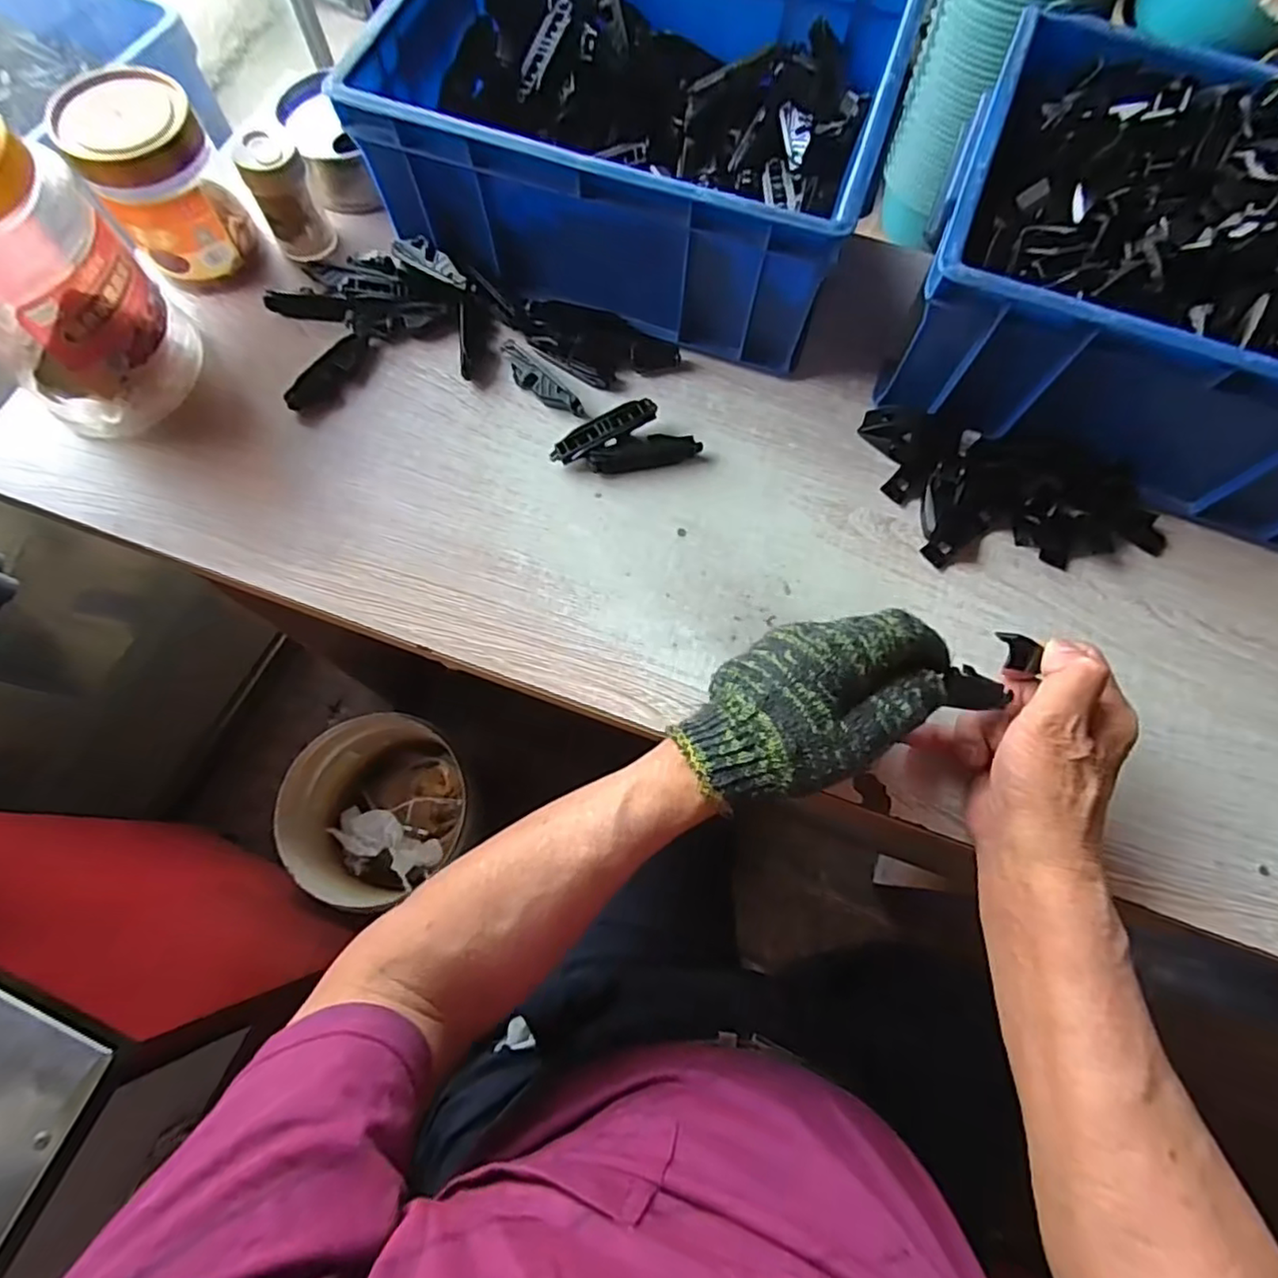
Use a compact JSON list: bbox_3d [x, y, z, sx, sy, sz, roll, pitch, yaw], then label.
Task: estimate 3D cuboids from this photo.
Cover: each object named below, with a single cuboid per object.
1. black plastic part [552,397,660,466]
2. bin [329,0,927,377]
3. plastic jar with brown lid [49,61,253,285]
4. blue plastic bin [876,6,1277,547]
[{"bbox_3d":[-0.026,-0.149,0.448,0.080,0.013,0.019,-27,75,-9],"label":"black plastic part"},{"bbox_3d":[0.003,-0.379,0.463,0.327,0.112,0.255,18,73,5],"label":"bin"},{"bbox_3d":[-0.333,-0.319,0.444,0.084,0.103,0.067,-41,77,-13],"label":"plastic jar with brown lid"},{"bbox_3d":[0.369,-0.241,0.423,0.329,0.129,0.245,21,73,5],"label":"blue plastic bin"}]

